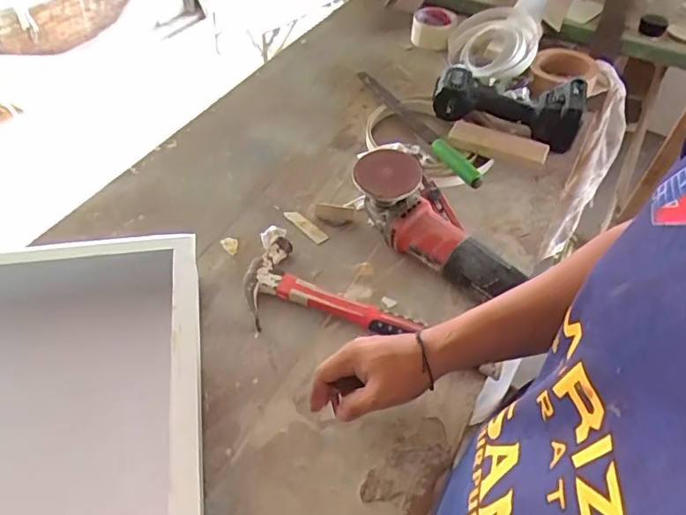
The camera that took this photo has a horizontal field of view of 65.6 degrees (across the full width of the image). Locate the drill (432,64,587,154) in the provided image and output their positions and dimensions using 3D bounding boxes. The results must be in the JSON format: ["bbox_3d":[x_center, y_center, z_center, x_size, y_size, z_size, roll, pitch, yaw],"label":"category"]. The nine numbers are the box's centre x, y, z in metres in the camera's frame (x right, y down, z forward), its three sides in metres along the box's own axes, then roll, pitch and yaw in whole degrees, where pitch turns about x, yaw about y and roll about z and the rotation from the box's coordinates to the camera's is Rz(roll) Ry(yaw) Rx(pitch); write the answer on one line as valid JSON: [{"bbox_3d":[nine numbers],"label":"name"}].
[{"bbox_3d":[0.274,-0.265,0.888,0.233,0.071,0.146,17,51,12],"label":"drill"}]

